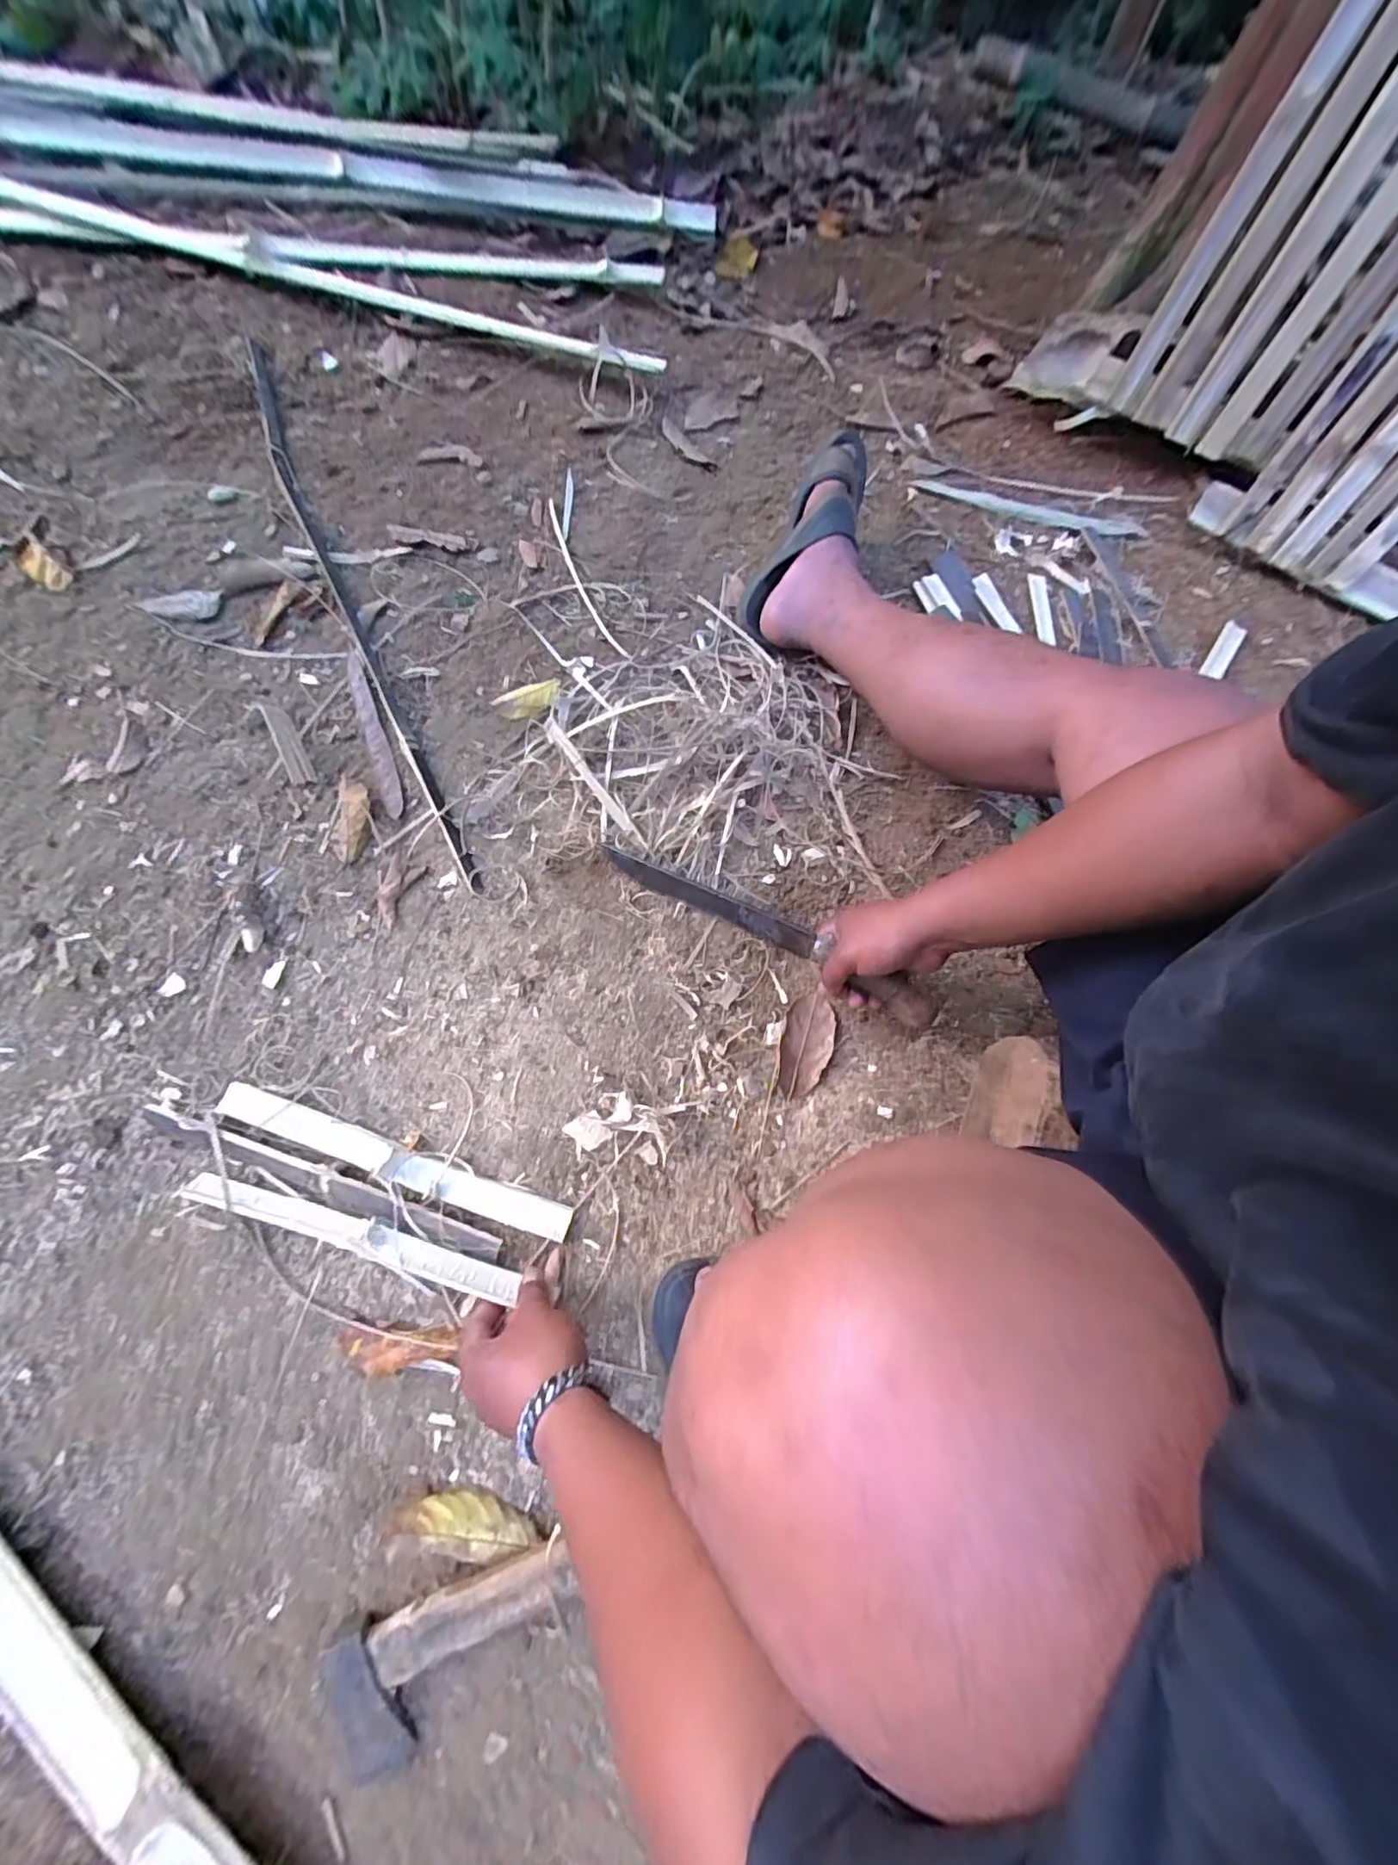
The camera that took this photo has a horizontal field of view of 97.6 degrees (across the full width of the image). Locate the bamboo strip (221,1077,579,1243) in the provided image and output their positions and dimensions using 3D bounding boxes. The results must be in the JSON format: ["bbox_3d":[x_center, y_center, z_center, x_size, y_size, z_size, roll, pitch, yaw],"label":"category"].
[{"bbox_3d":[-0.263,0.198,0.529,0.319,0.015,0.029,20,70,2],"label":"bamboo strip"}]

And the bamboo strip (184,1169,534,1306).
[{"bbox_3d":[-0.283,0.242,0.495,0.285,0.010,0.028,14,35,7],"label":"bamboo strip"}]

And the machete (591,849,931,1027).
[{"bbox_3d":[0.058,-0.006,0.590,0.351,0.036,0.025,27,73,14],"label":"machete"}]

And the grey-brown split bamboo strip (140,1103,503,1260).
[{"bbox_3d":[-0.319,0.208,0.511,0.324,0.014,0.022,20,70,2],"label":"grey-brown split bamboo strip"}]

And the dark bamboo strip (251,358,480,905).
[{"bbox_3d":[-0.426,-0.411,0.725,0.035,0.017,0.861,-24,74,-13],"label":"dark bamboo strip"}]

